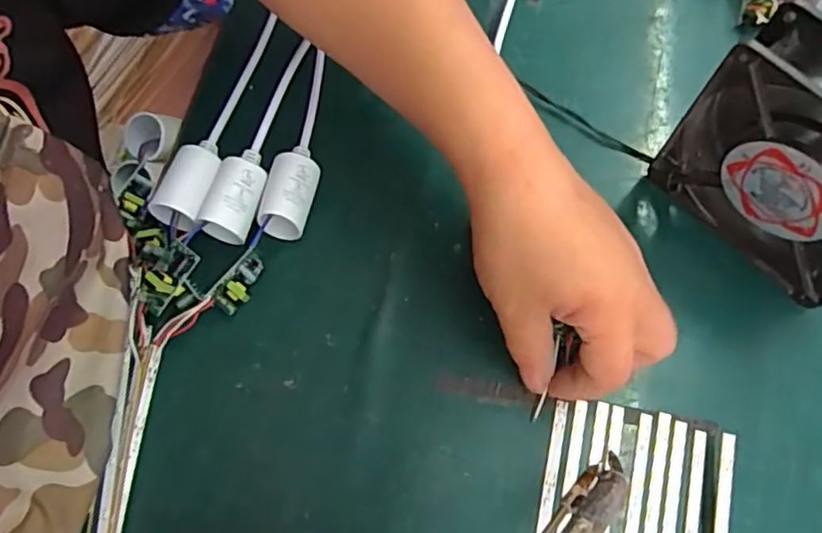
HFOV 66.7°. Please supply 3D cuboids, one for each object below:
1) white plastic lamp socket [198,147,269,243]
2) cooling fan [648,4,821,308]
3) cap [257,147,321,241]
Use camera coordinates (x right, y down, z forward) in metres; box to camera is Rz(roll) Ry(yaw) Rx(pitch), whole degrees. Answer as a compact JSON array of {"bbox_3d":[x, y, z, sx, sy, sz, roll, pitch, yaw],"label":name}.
[{"bbox_3d":[-0.098,-0.042,0.359,0.025,0.027,0.052,13,70,5],"label":"white plastic lamp socket"},{"bbox_3d":[0.196,-0.047,0.313,0.039,0.122,0.119,-40,74,-13],"label":"cooling fan"},{"bbox_3d":[-0.068,-0.041,0.357,0.025,0.031,0.046,14,70,5],"label":"cap"}]

